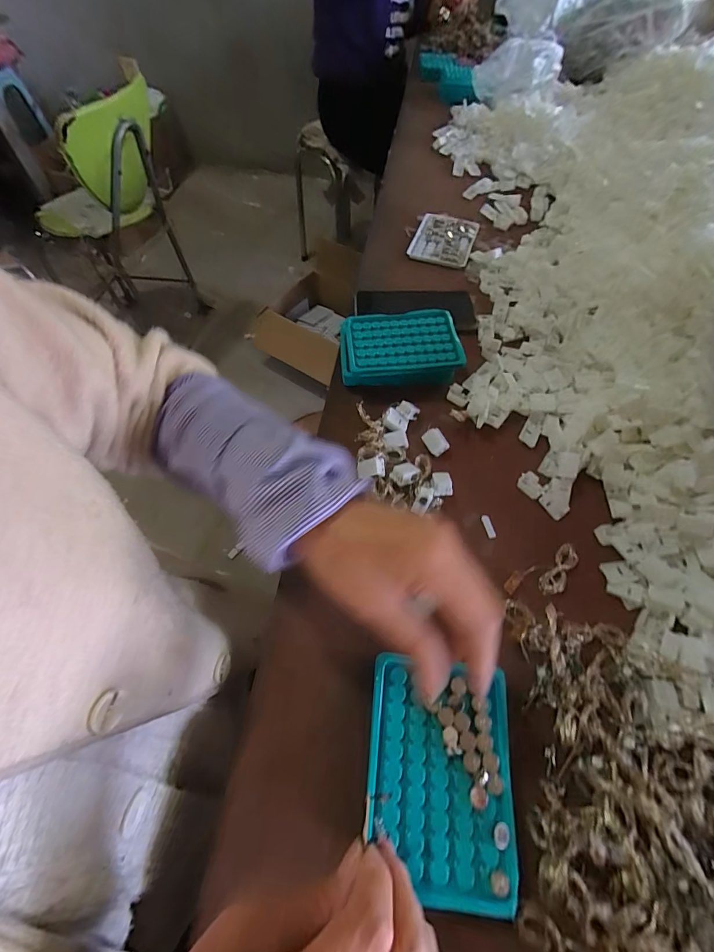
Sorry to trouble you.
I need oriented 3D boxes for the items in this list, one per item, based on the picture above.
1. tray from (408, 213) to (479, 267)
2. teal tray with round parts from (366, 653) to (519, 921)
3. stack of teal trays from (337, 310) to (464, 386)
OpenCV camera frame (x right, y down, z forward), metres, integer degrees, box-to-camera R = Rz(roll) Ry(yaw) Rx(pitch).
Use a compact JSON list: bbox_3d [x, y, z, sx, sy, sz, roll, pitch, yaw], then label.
[{"bbox_3d":[0.144,-0.391,0.632,0.095,0.010,0.130,17,60,9],"label":"tray"},{"bbox_3d":[0.056,0.200,0.262,0.096,0.012,0.128,7,59,3],"label":"teal tray with round parts"},{"bbox_3d":[0.051,-0.150,0.472,0.139,0.037,0.104,-3,59,-3],"label":"stack of teal trays"}]

